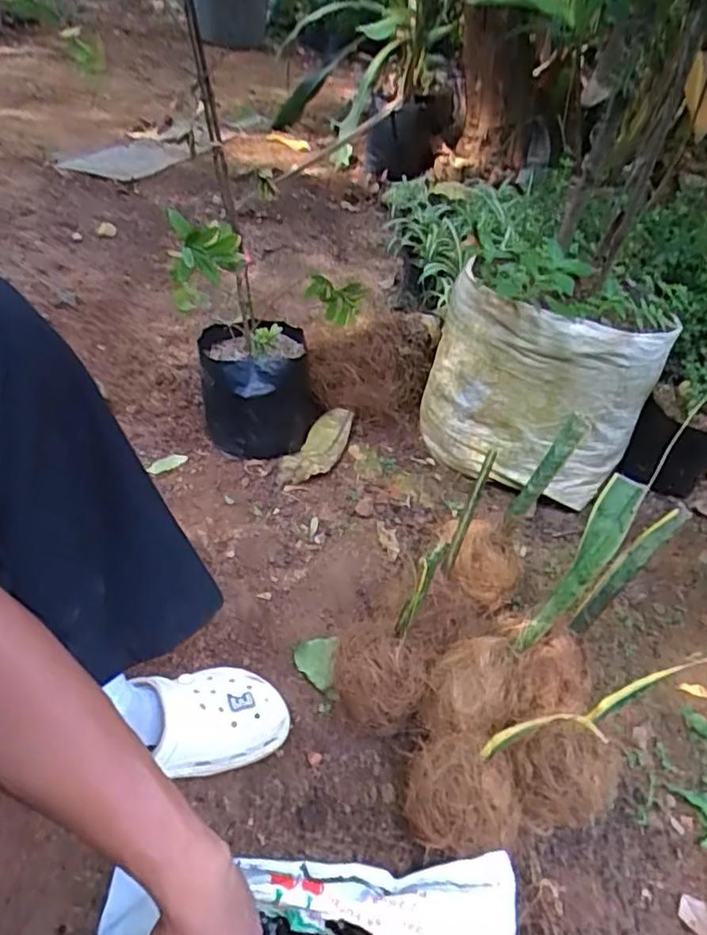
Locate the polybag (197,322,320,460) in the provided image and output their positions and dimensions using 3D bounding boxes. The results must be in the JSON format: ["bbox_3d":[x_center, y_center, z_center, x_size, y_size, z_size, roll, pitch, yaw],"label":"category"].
[{"bbox_3d":[-0.144,-0.118,0.956,0.164,0.169,0.146,-2,43,-10],"label":"polybag"}]

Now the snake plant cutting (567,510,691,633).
[{"bbox_3d":[0.275,0.106,0.642,0.025,0.165,0.015,6,34,-44],"label":"snake plant cutting"}]

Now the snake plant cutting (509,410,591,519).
[{"bbox_3d":[0.223,-0.001,0.725,0.025,0.139,0.020,3,37,-40],"label":"snake plant cutting"}]

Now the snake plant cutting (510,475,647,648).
[{"bbox_3d":[0.225,0.102,0.629,0.036,0.202,0.027,35,10,27],"label":"snake plant cutting"}]

